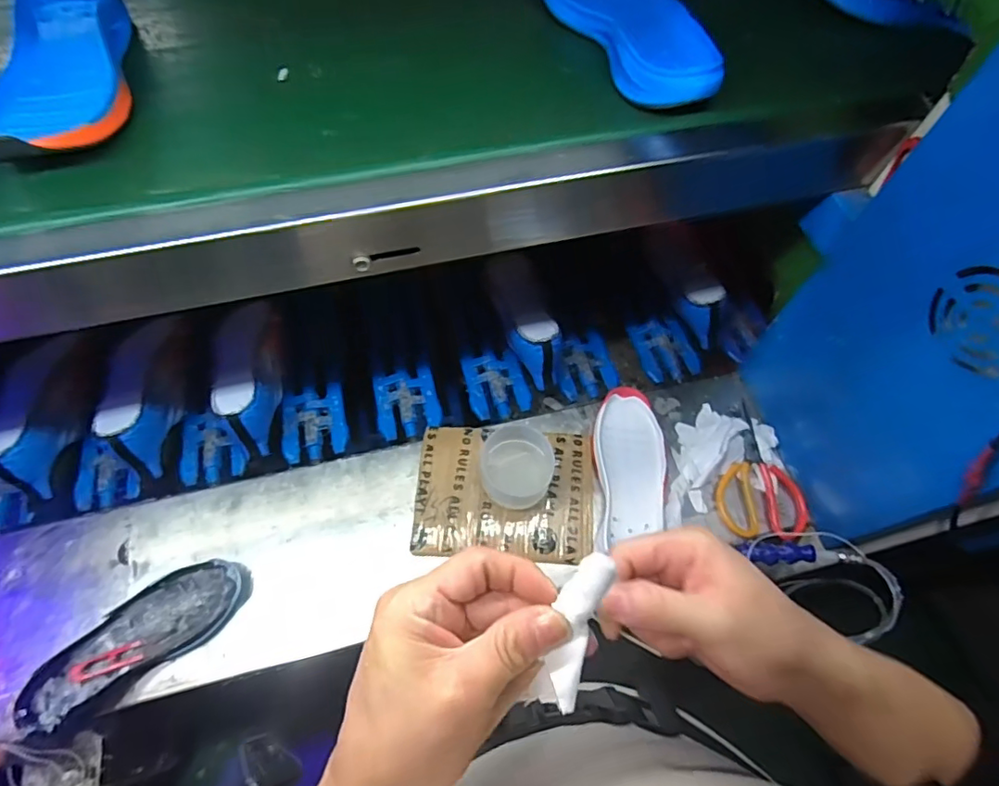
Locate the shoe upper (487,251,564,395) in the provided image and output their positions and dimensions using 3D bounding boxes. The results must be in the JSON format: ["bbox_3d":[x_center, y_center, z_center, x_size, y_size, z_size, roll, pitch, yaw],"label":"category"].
[{"bbox_3d":[0.037,-0.131,0.854,0.090,0.108,0.263,-8,65,-6],"label":"shoe upper"}]

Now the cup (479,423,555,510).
[{"bbox_3d":[0.021,0.097,0.715,0.093,0.051,0.102,1,65,-2],"label":"cup"}]

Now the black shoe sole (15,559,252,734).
[{"bbox_3d":[-0.413,0.276,0.628,0.238,0.050,0.090,-32,70,-16],"label":"black shoe sole"}]

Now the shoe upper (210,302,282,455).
[{"bbox_3d":[-0.370,-0.031,0.793,0.091,0.098,0.240,-4,65,-4],"label":"shoe upper"}]

